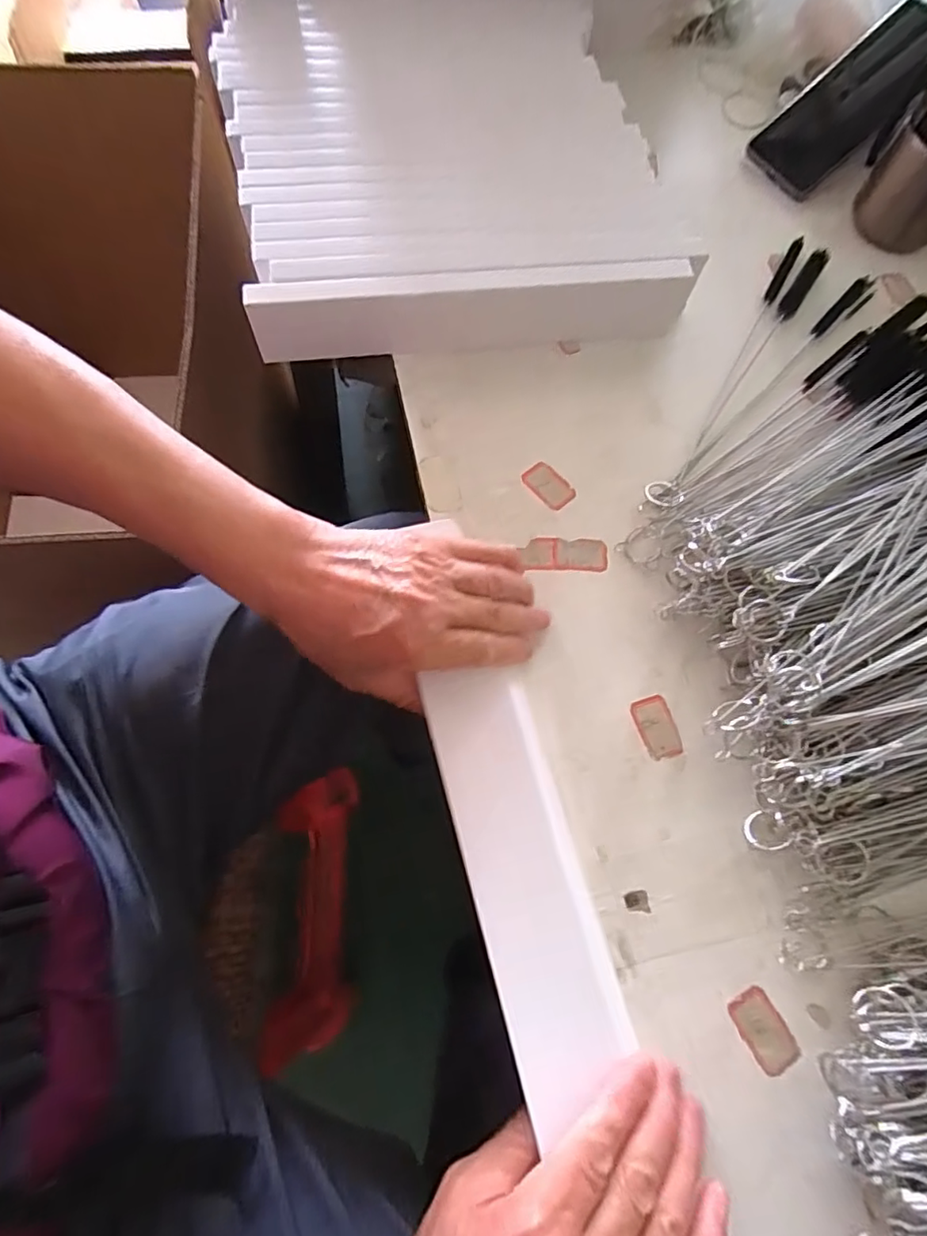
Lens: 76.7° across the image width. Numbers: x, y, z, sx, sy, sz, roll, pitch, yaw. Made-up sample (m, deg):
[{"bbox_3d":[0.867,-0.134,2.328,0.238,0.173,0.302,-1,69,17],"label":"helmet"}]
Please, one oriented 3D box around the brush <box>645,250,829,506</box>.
[{"bbox_3d":[0.220,-0.191,0.449,0.023,0.010,0.296,34,72,10],"label":"brush"}]

